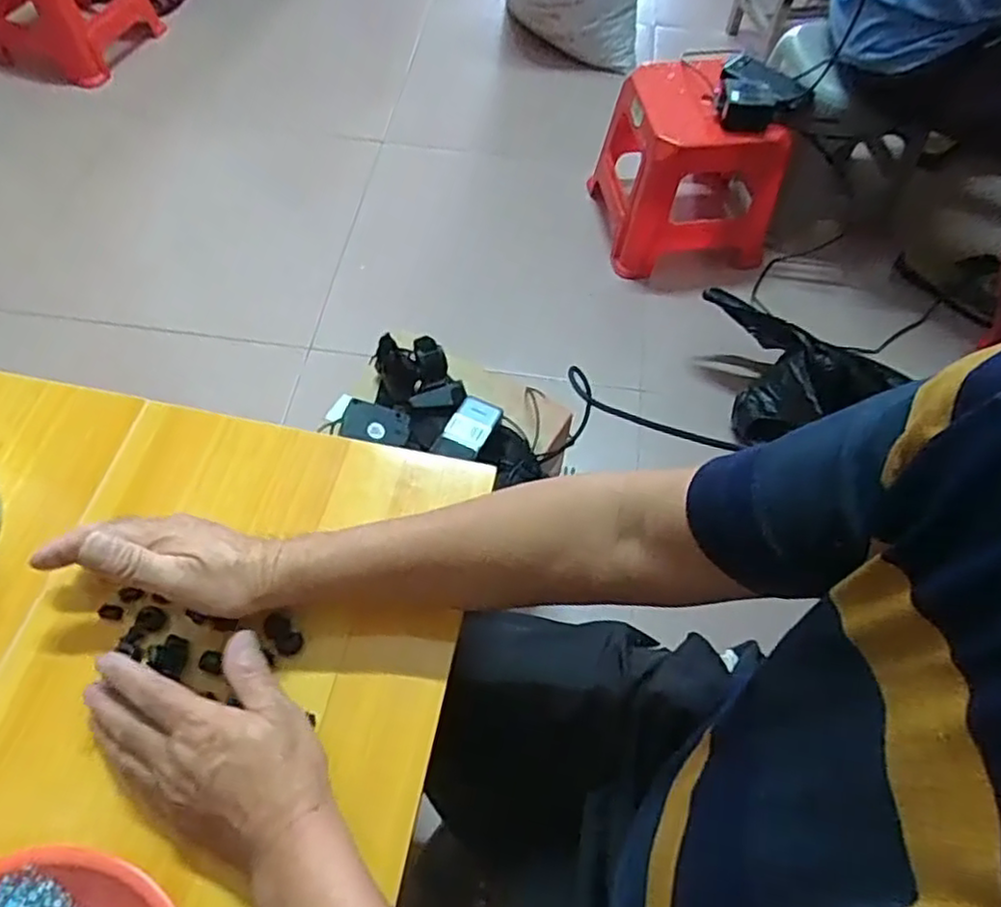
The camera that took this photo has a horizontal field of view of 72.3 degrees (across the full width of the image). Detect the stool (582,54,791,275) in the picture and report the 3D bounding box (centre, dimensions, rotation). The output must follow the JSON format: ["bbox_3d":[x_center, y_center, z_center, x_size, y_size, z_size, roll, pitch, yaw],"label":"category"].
[{"bbox_3d":[0.378,-0.567,1.353,0.327,0.278,0.277,-6,60,-5],"label":"stool"}]

